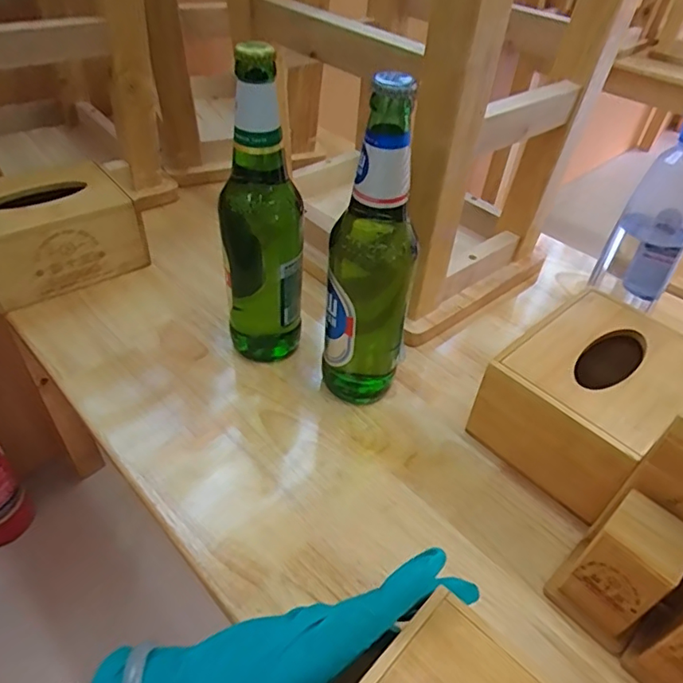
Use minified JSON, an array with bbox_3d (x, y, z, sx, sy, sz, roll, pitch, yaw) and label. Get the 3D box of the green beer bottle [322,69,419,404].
[{"bbox_3d":[0.021,-0.057,0.405,0.065,0.260,0.064,3,43,-2],"label":"green beer bottle"}]

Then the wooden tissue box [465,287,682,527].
[{"bbox_3d":[0.203,0.044,0.435,0.169,0.085,0.118,-31,53,-32],"label":"wooden tissue box"}]

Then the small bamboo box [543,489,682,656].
[{"bbox_3d":[0.176,0.145,0.334,0.049,0.085,0.052,-30,53,-32],"label":"small bamboo box"}]

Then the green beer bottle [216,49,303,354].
[{"bbox_3d":[-0.068,-0.095,0.439,0.069,0.255,0.062,-4,43,-9],"label":"green beer bottle"}]

